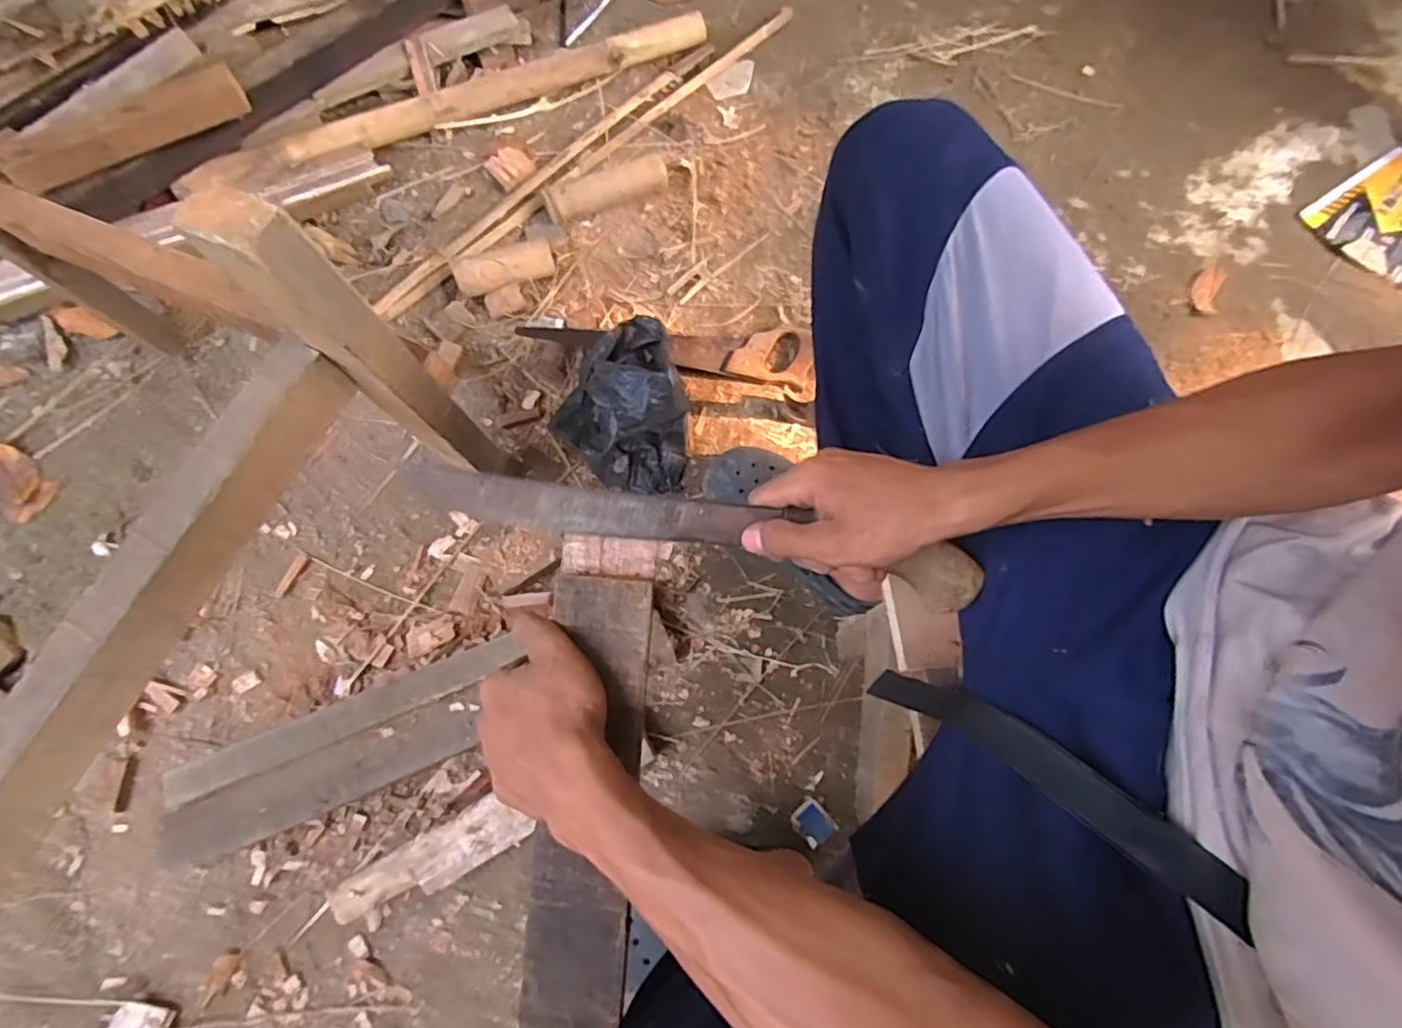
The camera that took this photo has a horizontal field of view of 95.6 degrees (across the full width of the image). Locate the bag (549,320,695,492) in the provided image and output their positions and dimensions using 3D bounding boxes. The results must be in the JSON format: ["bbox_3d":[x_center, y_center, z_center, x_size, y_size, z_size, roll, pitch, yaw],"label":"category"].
[{"bbox_3d":[-0.095,-0.144,0.798,0.157,0.134,0.192,7,72,1],"label":"bag"}]

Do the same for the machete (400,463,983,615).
[{"bbox_3d":[0.002,0.010,0.397,0.355,0.028,0.035,10,72,-5],"label":"machete"}]

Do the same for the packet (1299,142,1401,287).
[{"bbox_3d":[1.152,-0.513,1.054,0.201,0.016,0.304,41,76,11],"label":"packet"}]

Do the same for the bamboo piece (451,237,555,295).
[{"bbox_3d":[-0.279,-0.351,0.906,0.138,0.046,0.052,-21,74,-8],"label":"bamboo piece"}]

